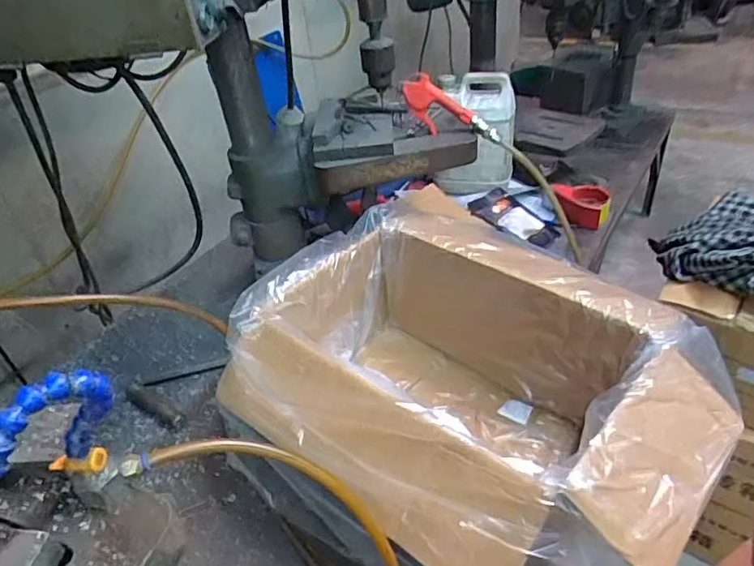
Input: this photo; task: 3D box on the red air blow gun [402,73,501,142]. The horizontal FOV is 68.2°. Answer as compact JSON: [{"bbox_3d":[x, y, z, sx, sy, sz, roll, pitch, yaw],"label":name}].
[{"bbox_3d":[0.122,-0.278,0.911,0.179,0.075,0.033,30,45,3],"label":"red air blow gun"}]

